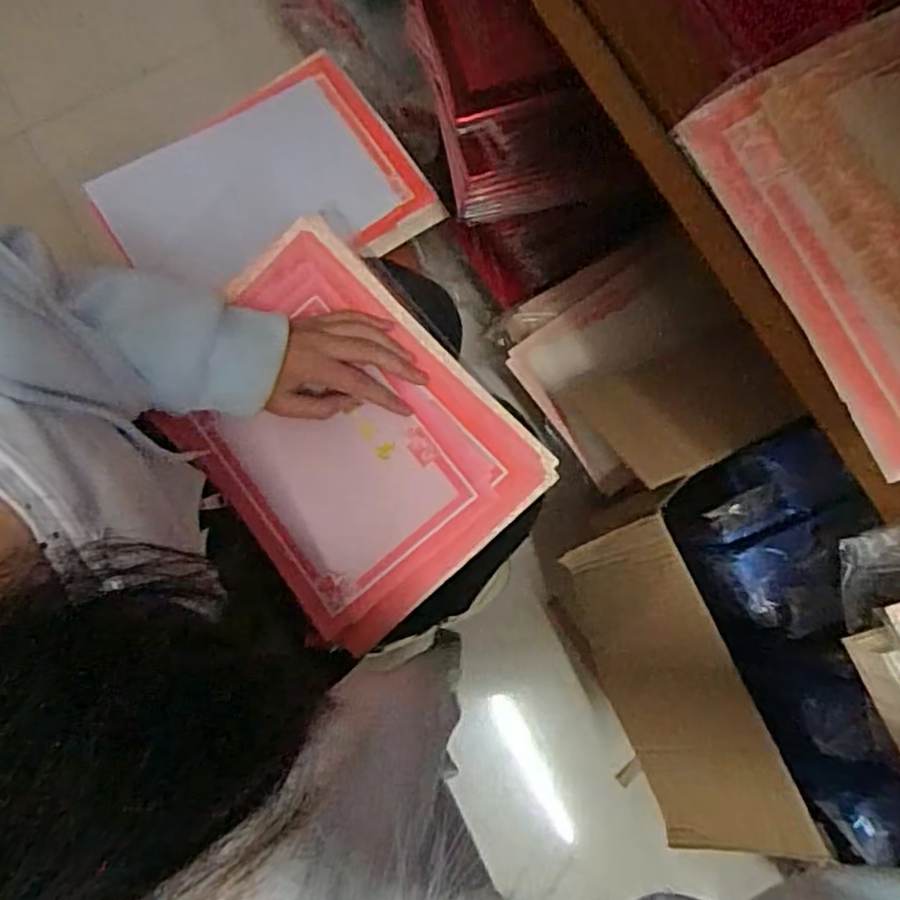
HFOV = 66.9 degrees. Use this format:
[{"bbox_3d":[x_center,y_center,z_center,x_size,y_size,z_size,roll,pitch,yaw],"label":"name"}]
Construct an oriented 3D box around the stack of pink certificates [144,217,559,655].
[{"bbox_3d":[-0.088,-0.019,0.533,0.209,0.040,0.288,-40,83,-7],"label":"stack of pink certificates"}]

